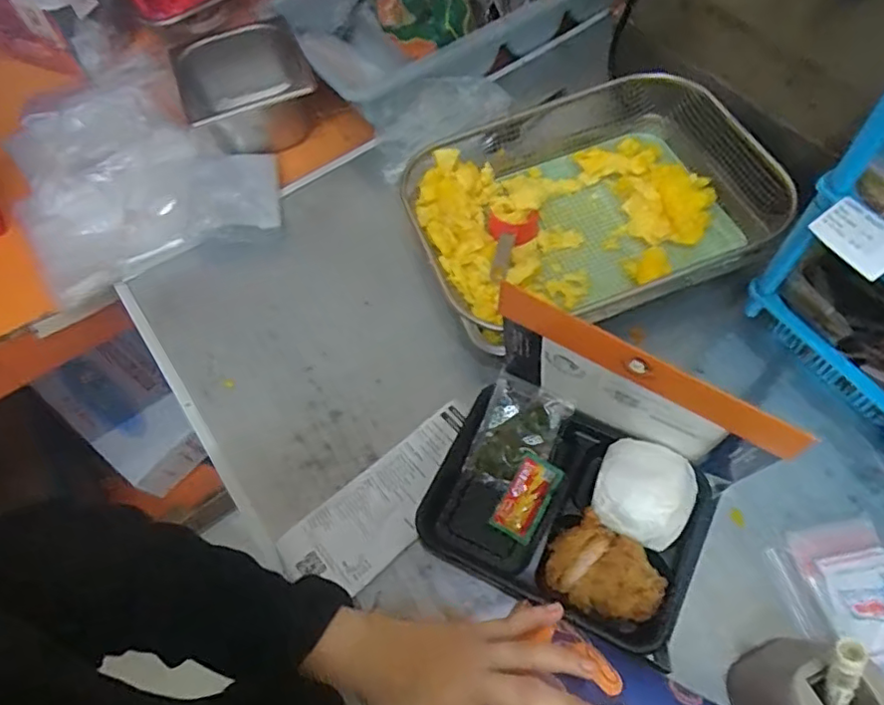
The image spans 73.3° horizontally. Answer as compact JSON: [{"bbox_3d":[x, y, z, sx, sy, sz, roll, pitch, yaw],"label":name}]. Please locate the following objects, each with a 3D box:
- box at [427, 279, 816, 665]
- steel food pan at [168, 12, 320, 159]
[{"bbox_3d":[0.109,0.085,0.450,0.220,0.194,0.179,23,64,16],"label":"box"},{"bbox_3d":[-0.254,-0.342,0.788,0.162,0.090,0.170,-26,62,-11],"label":"steel food pan"}]

